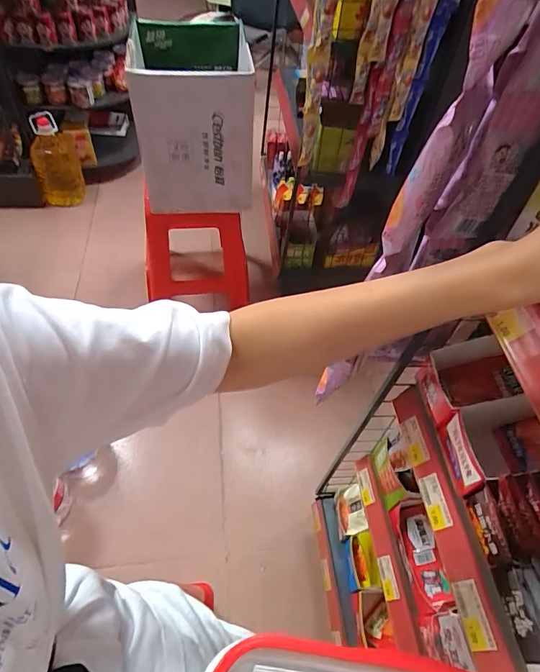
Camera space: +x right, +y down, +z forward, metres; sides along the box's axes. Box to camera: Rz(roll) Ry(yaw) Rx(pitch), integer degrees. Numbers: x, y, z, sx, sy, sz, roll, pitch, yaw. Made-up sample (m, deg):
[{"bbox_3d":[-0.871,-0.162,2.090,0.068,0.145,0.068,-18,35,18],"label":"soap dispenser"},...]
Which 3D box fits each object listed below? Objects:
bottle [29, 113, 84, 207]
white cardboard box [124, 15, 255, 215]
[{"bbox_3d":[-0.758,-0.617,1.467,0.152,0.300,0.106,-19,57,-19],"label":"bottle"},{"bbox_3d":[-0.191,-0.533,1.020,0.251,0.326,0.304,-7,54,-11],"label":"white cardboard box"}]

